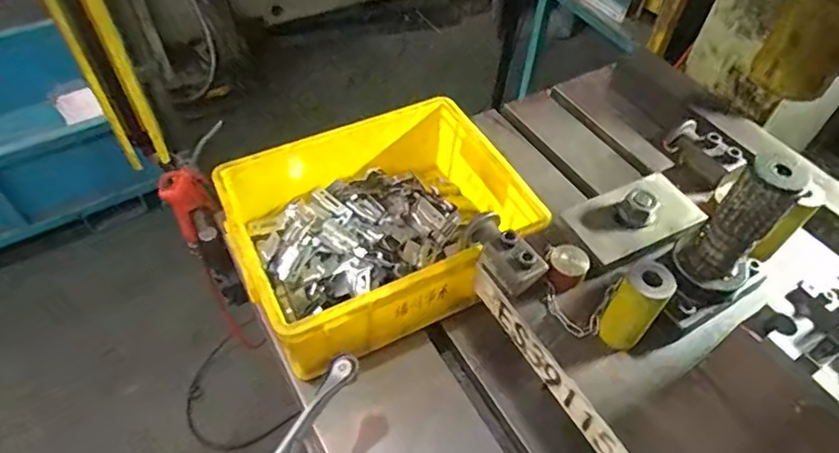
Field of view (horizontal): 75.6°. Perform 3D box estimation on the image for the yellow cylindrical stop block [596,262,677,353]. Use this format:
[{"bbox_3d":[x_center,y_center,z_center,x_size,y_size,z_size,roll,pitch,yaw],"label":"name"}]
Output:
[{"bbox_3d":[0.198,0.074,0.498,0.040,0.097,0.039,2,51,-2],"label":"yellow cylindrical stop block"}]

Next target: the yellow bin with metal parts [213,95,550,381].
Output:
[{"bbox_3d":[-0.051,-0.002,0.688,0.345,0.120,0.263,-24,56,-21],"label":"yellow bin with metal parts"}]

